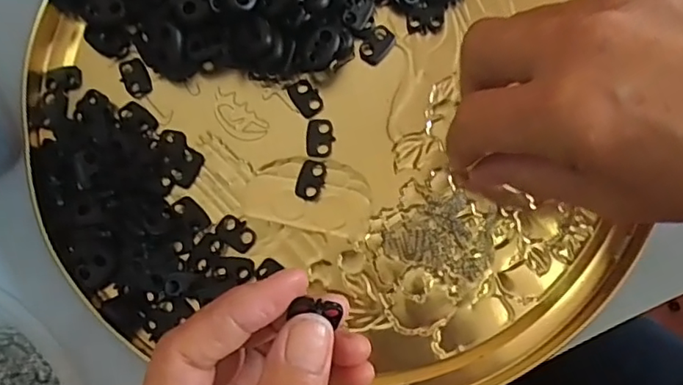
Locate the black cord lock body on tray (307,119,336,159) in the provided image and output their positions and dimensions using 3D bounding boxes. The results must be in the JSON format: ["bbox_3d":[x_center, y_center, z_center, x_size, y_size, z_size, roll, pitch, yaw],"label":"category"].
[{"bbox_3d":[-0.010,-0.026,0.279,0.013,0.004,0.019,-1,79,3],"label":"black cord lock body on tray"}]

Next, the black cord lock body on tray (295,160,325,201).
[{"bbox_3d":[-0.014,-0.006,0.275,0.012,0.004,0.019,13,80,5],"label":"black cord lock body on tray"}]

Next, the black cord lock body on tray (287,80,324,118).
[{"bbox_3d":[-0.017,-0.046,0.283,0.013,0.004,0.019,-28,79,-2],"label":"black cord lock body on tray"}]

